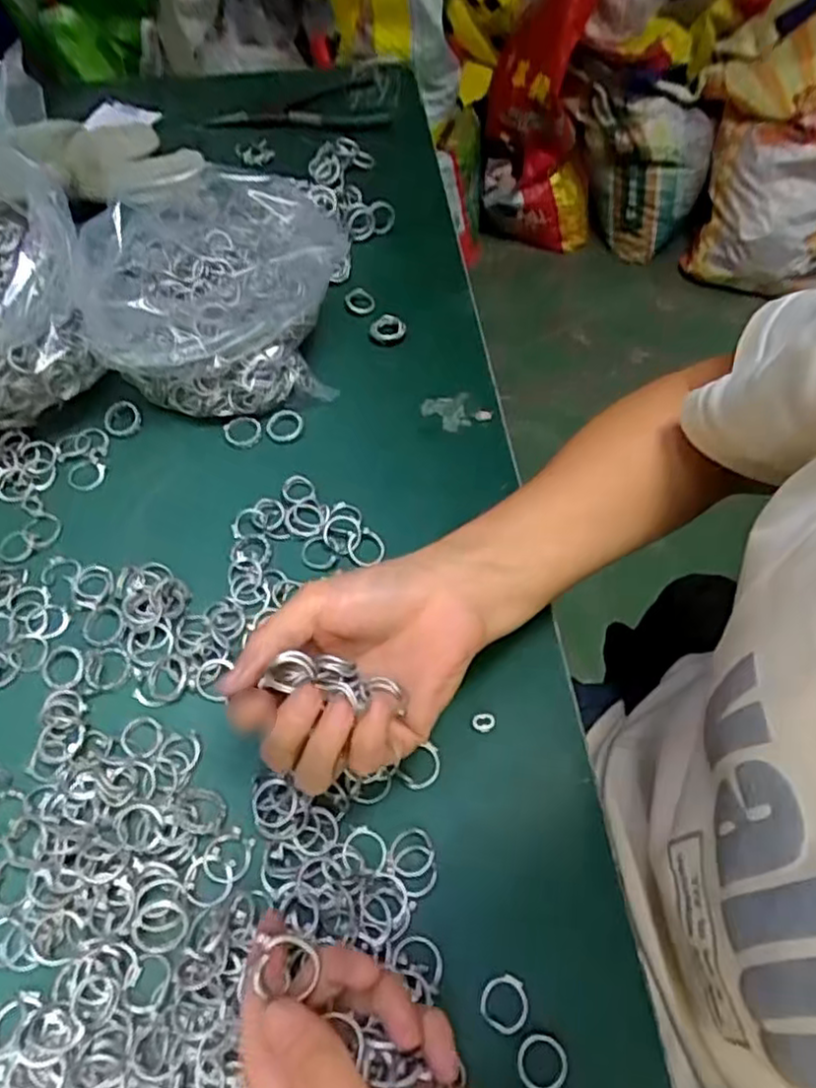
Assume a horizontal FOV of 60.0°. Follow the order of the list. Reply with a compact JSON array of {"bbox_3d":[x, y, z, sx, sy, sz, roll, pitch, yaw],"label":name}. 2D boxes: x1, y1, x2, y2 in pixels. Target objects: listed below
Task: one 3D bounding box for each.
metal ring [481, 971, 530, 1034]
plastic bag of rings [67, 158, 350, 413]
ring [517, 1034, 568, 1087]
[{"bbox_3d":[0.041,0.194,0.297,0.021,0.004,0.020,1,58,-2],"label":"metal ring"},{"bbox_3d":[-0.124,-0.166,0.463,0.156,0.105,0.141,-1,58,-3],"label":"plastic bag of rings"},{"bbox_3d":[0.055,0.211,0.287,0.020,0.004,0.020,1,58,-2],"label":"ring"}]

